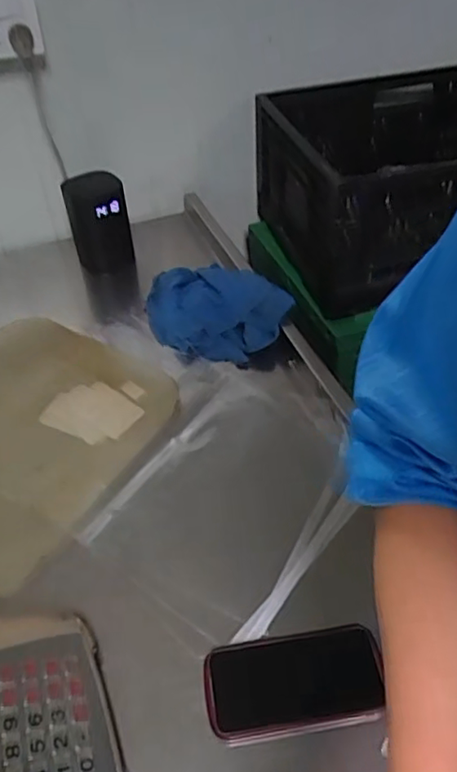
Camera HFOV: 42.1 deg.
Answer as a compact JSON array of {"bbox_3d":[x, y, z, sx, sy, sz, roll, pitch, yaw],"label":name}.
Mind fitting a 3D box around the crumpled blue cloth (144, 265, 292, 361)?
[{"bbox_3d":[-0.022,-0.118,0.936,0.232,0.043,0.179,11,48,13],"label":"crumpled blue cloth"}]

